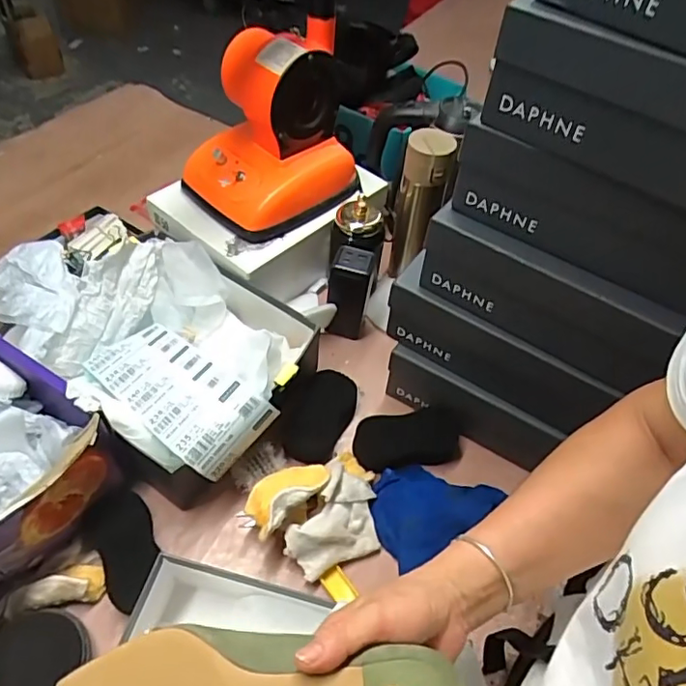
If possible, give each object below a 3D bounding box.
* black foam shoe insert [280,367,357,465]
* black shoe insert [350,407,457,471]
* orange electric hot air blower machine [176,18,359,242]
[{"bbox_3d":[-0.034,0.090,0.717,0.086,0.012,0.120,34,74,-10],"label":"black foam shoe insert"},{"bbox_3d":[0.081,0.122,0.707,0.133,0.020,0.070,-4,83,-5],"label":"black shoe insert"},{"bbox_3d":[-0.093,-0.301,0.787,0.240,0.230,0.174,-36,62,-29],"label":"orange electric hot air blower machine"}]

